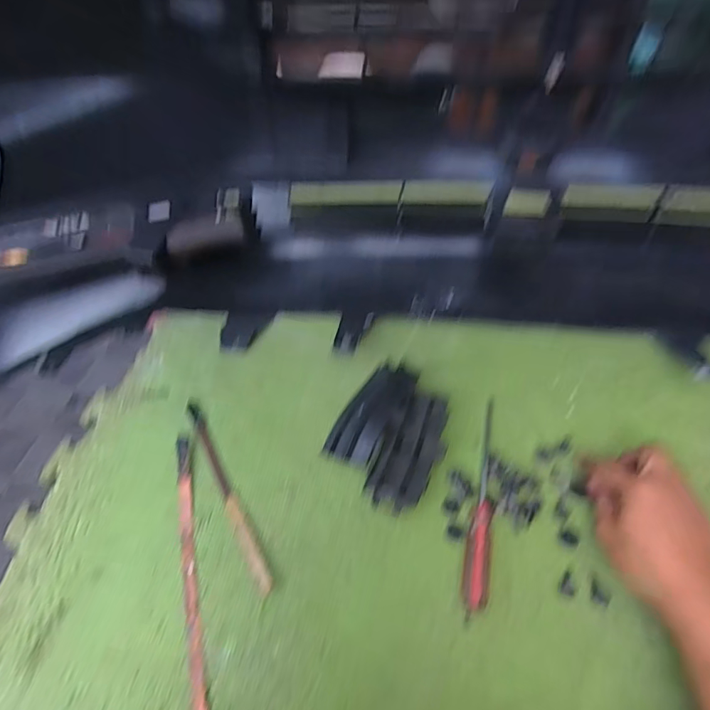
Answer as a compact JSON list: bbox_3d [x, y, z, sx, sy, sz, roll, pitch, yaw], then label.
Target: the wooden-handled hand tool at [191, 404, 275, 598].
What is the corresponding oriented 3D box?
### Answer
[{"bbox_3d":[-0.141,0.139,0.503,0.016,0.009,0.235,-27,54,-15],"label":"wooden-handled hand tool"}]

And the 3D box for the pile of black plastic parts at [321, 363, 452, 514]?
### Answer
[{"bbox_3d":[0.042,0.083,0.521,0.114,0.027,0.157,19,54,20],"label":"pile of black plastic parts"}]

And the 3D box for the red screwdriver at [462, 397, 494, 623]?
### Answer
[{"bbox_3d":[0.131,0.140,0.481,0.024,0.022,0.225,7,50,11],"label":"red screwdriver"}]

